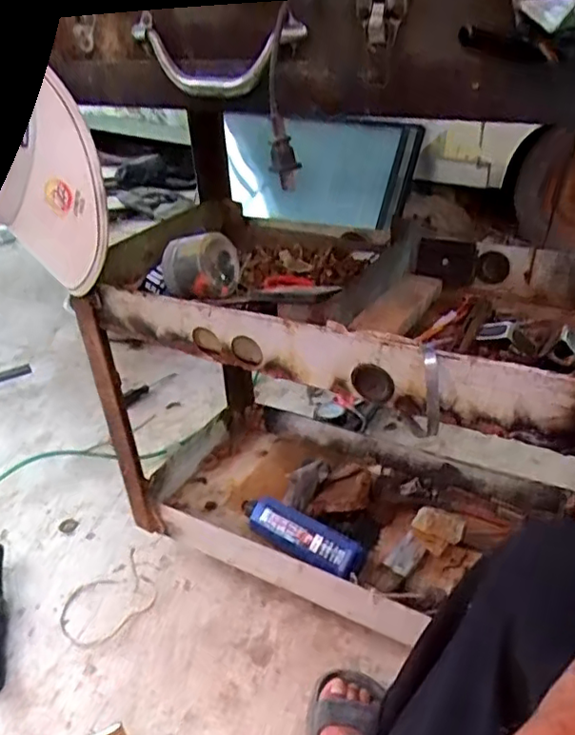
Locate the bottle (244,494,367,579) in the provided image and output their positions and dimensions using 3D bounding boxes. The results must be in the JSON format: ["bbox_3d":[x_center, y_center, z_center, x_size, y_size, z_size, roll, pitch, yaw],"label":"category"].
[{"bbox_3d":[0.011,0.244,0.885,0.212,0.055,0.055,18,32,31],"label":"bottle"}]

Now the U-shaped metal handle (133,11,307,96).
[{"bbox_3d":[-0.061,-0.266,0.519,0.169,0.060,0.029,19,33,32],"label":"U-shaped metal handle"}]

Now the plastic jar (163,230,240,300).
[{"bbox_3d":[-0.110,-0.130,0.806,0.082,0.093,0.104,-5,4,23],"label":"plastic jar"}]

